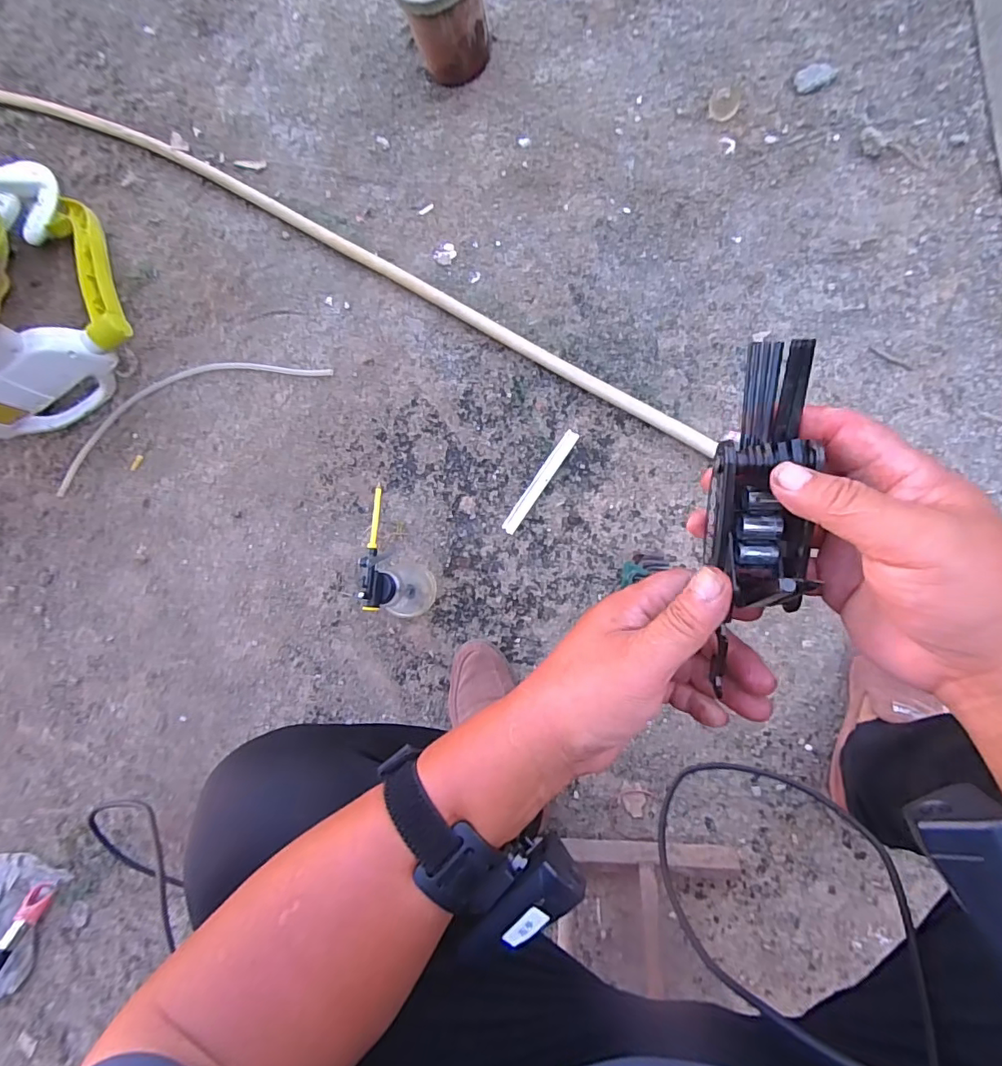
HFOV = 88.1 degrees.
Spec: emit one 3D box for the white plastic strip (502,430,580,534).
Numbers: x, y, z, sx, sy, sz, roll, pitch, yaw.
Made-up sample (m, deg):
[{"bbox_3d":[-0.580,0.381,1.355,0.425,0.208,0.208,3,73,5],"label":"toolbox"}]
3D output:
[{"bbox_3d":[0.056,-0.073,0.747,0.021,0.007,0.168,35,92,13],"label":"white plastic strip"}]

